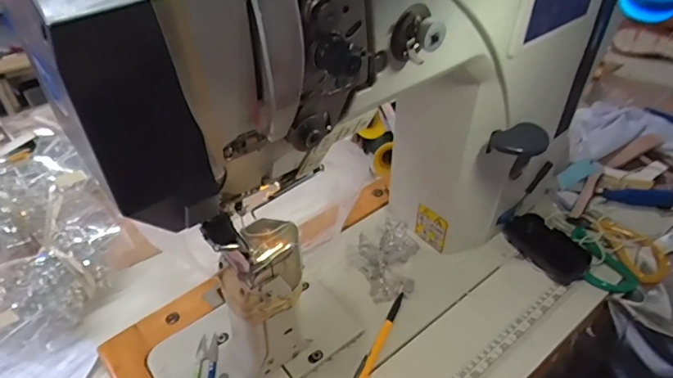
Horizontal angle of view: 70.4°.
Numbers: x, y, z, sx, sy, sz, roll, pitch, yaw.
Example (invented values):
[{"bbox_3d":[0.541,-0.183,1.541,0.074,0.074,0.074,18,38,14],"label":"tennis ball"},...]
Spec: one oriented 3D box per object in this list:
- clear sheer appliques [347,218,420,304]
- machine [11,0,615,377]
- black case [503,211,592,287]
[{"bbox_3d":[0.069,0.087,0.618,0.087,0.046,0.094,-18,38,-17],"label":"clear sheer appliques"},{"bbox_3d":[0.049,-0.051,0.451,0.473,0.389,0.158,-28,41,-27],"label":"machine"},{"bbox_3d":[0.279,0.077,0.634,0.060,0.032,0.113,-16,37,-14],"label":"black case"}]

